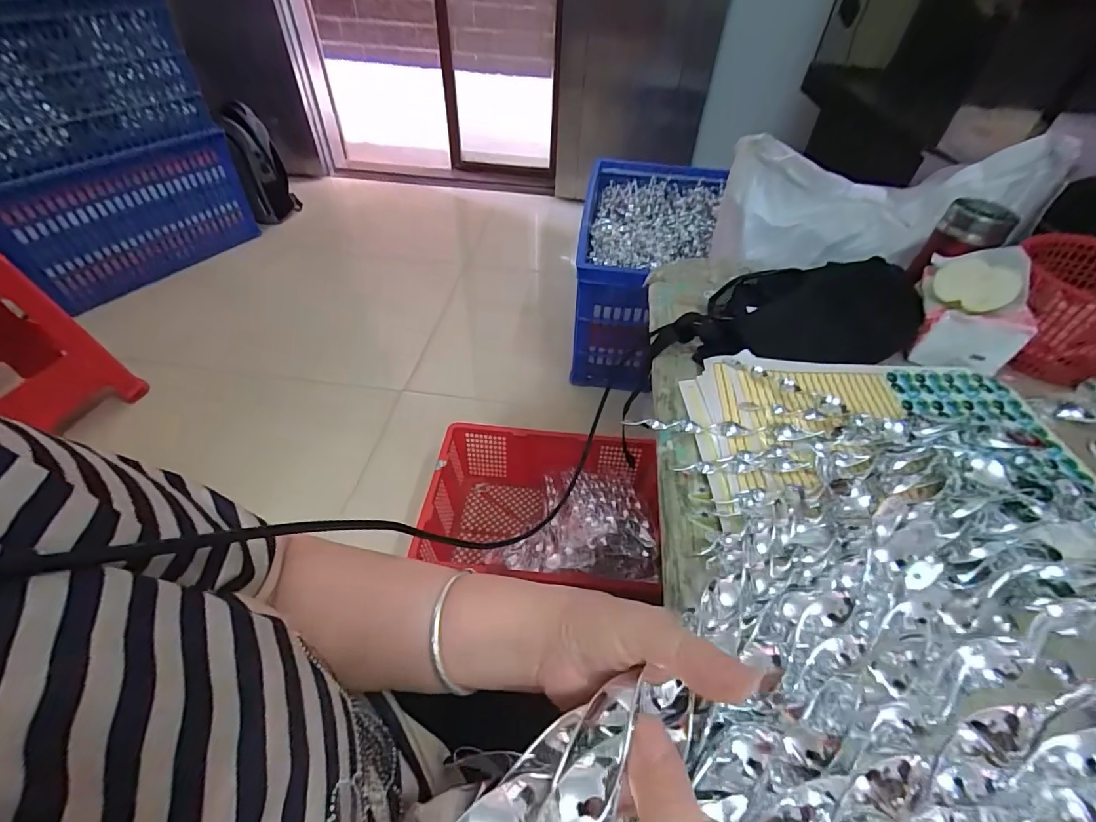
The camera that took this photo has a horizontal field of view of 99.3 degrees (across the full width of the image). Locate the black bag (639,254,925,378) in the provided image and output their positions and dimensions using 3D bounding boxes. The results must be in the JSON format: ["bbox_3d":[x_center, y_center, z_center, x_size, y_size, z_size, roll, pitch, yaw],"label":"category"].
[{"bbox_3d":[0.326,-0.123,0.590,0.376,0.058,0.155,-8,47,-11],"label":"black bag"}]

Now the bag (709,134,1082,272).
[{"bbox_3d":[0.513,-0.331,0.753,0.438,0.173,0.146,8,47,5],"label":"bag"}]

